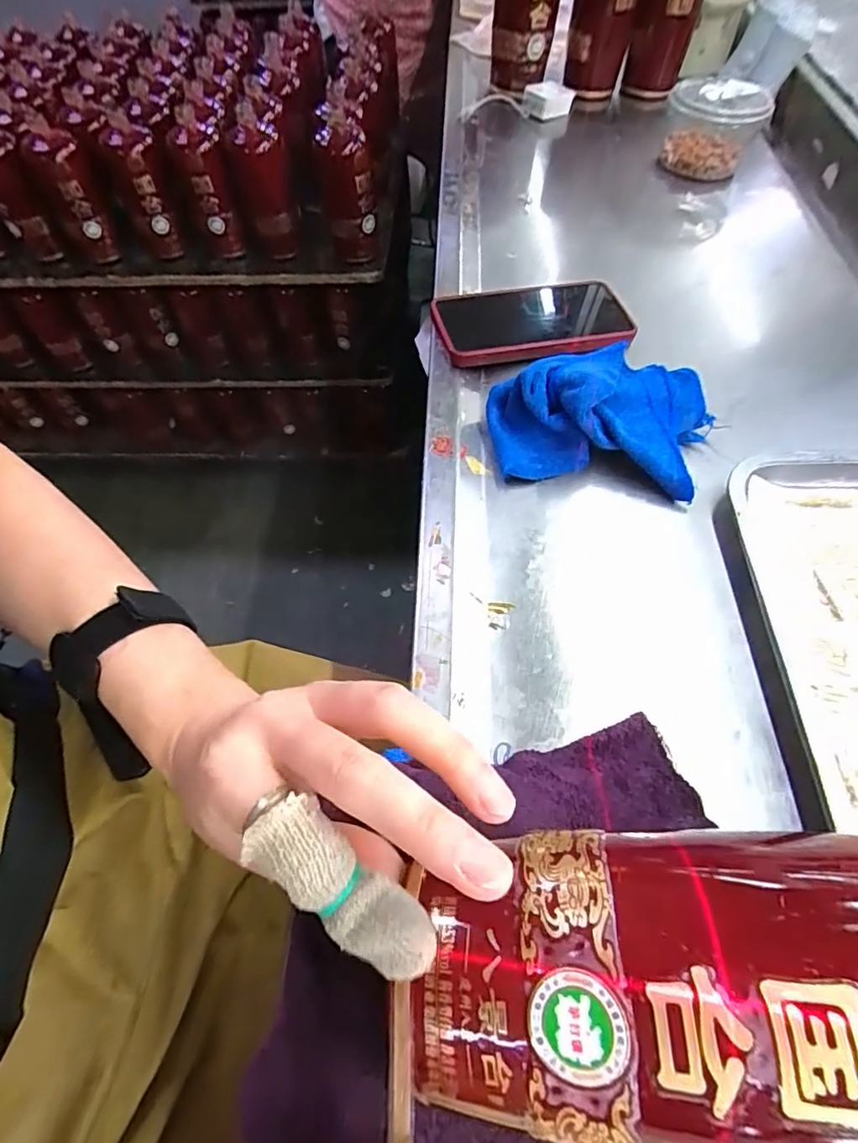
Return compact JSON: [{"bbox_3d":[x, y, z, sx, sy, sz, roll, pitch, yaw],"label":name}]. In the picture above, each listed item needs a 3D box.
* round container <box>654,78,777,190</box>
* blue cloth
[{"bbox_3d":[0.351,-0.552,0.669,0.113,0.086,0.114,19,59,11],"label":"round container"},{"bbox_3d":[0.126,-0.120,0.392,0.163,0.059,0.119,9,58,5],"label":"blue cloth"}]

